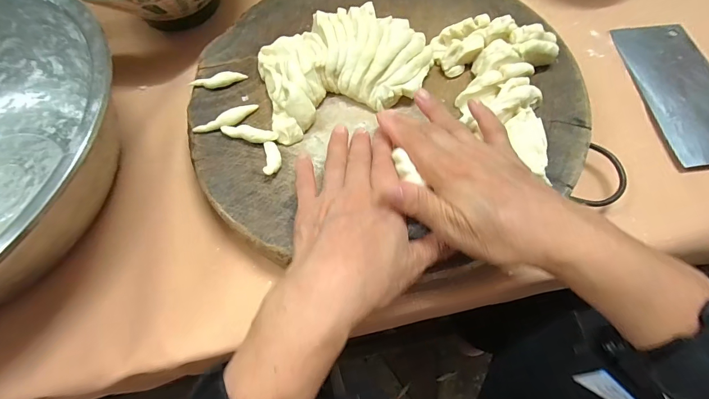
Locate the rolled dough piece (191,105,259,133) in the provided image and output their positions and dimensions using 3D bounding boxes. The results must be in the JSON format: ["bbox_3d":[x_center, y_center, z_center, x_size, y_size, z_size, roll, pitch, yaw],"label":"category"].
[{"bbox_3d":[-0.115,-0.071,0.329,0.059,0.008,0.015,-24,67,-7],"label":"rolled dough piece"}]

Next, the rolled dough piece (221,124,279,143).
[{"bbox_3d":[-0.092,-0.056,0.317,0.052,0.011,0.012,12,68,8],"label":"rolled dough piece"}]

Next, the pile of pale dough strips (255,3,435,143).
[{"bbox_3d":[-0.011,-0.124,0.333,0.148,0.033,0.108,-19,67,-5],"label":"pile of pale dough strips"}]

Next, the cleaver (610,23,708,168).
[{"bbox_3d":[0.330,-0.062,0.331,0.079,0.029,0.284,-4,64,2],"label":"cleaver"}]

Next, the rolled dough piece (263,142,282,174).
[{"bbox_3d":[-0.069,-0.034,0.306,0.014,0.011,0.034,-9,66,-1],"label":"rolled dough piece"}]

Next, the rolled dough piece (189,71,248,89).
[{"bbox_3d":[-0.130,-0.112,0.348,0.052,0.010,0.013,-10,66,-1],"label":"rolled dough piece"}]

